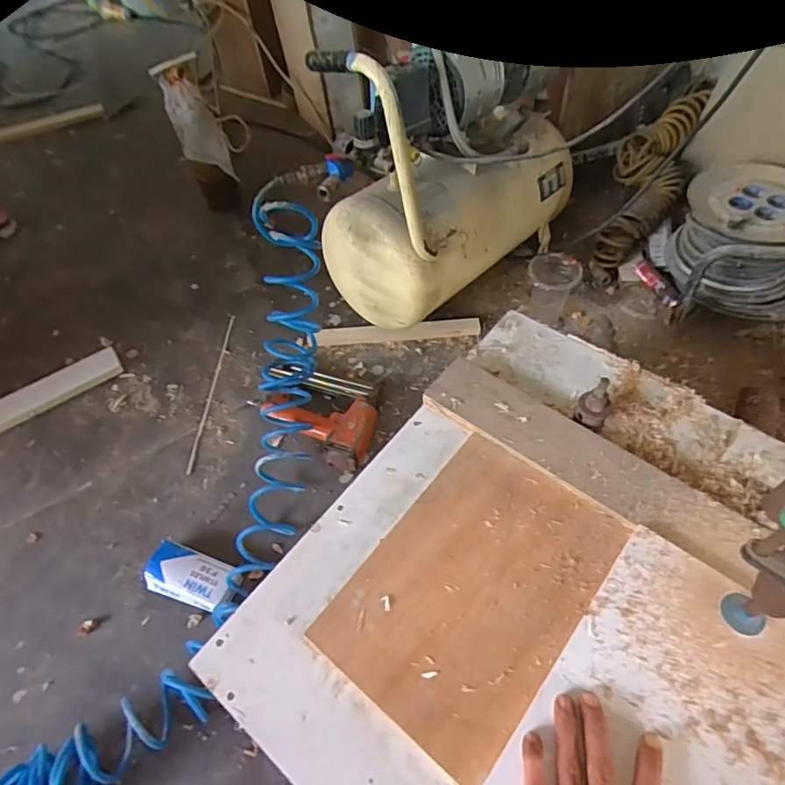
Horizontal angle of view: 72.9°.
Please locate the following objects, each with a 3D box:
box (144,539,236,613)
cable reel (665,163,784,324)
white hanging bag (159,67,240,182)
[{"bbox_3d":[-0.283,0.265,0.757,0.136,0.038,0.067,14,57,15],"label":"box"},{"bbox_3d":[0.607,-0.244,0.939,0.203,0.201,0.267,8,55,11],"label":"cable reel"},{"bbox_3d":[-0.398,-0.543,1.086,0.088,0.206,0.061,-17,54,-7],"label":"white hanging bag"}]

